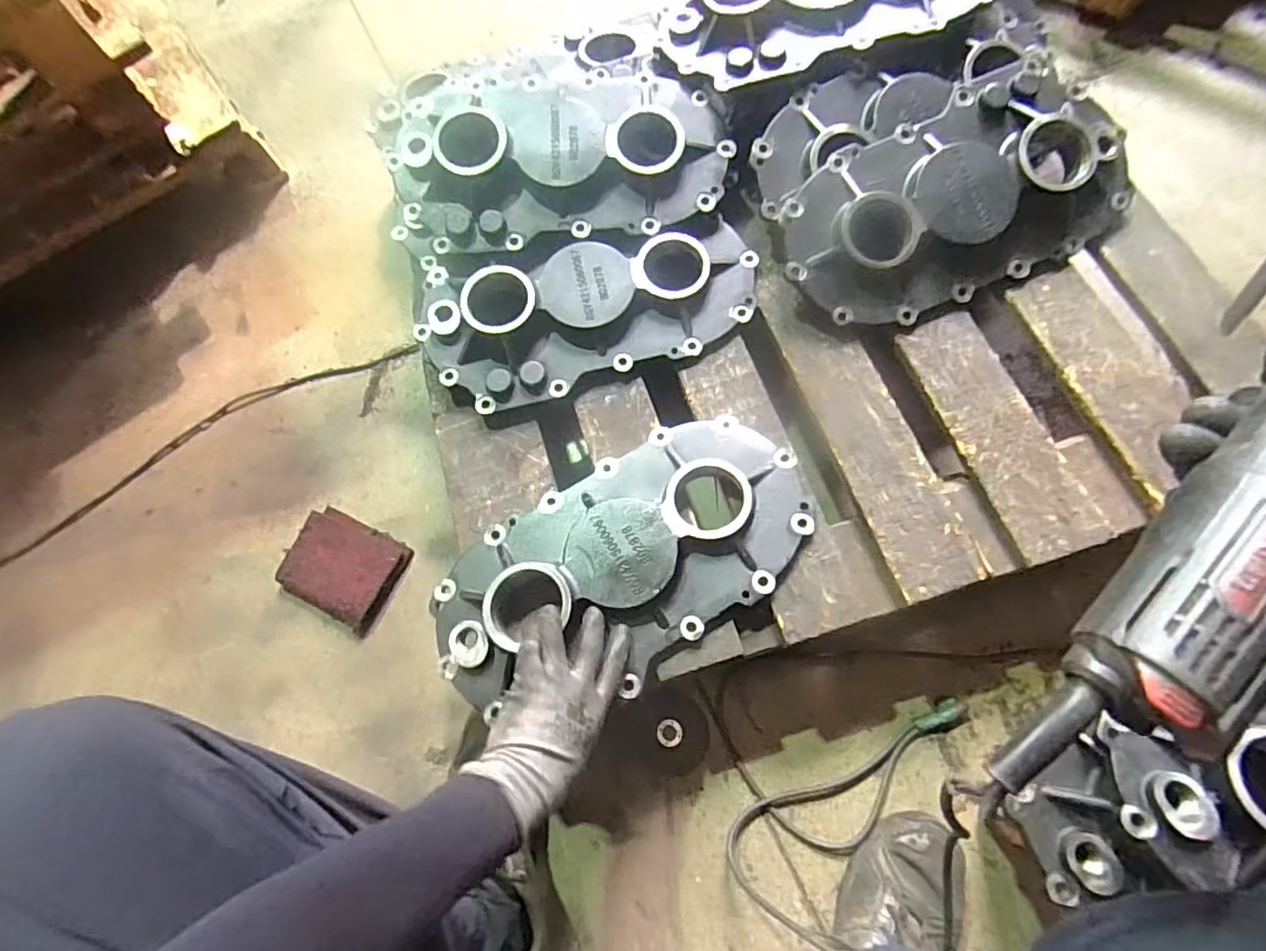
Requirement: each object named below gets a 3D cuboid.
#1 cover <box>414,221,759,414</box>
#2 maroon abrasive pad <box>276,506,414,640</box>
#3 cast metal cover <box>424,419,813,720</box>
[{"bbox_3d":[-0.050,-0.202,0.711,0.405,0.054,0.194,-14,70,-3],"label":"cover"},{"bbox_3d":[-0.382,0.121,0.796,0.152,0.026,0.124,22,74,15],"label":"maroon abrasive pad"},{"bbox_3d":[-0.010,0.081,0.614,0.397,0.040,0.215,-35,72,-10],"label":"cast metal cover"}]

